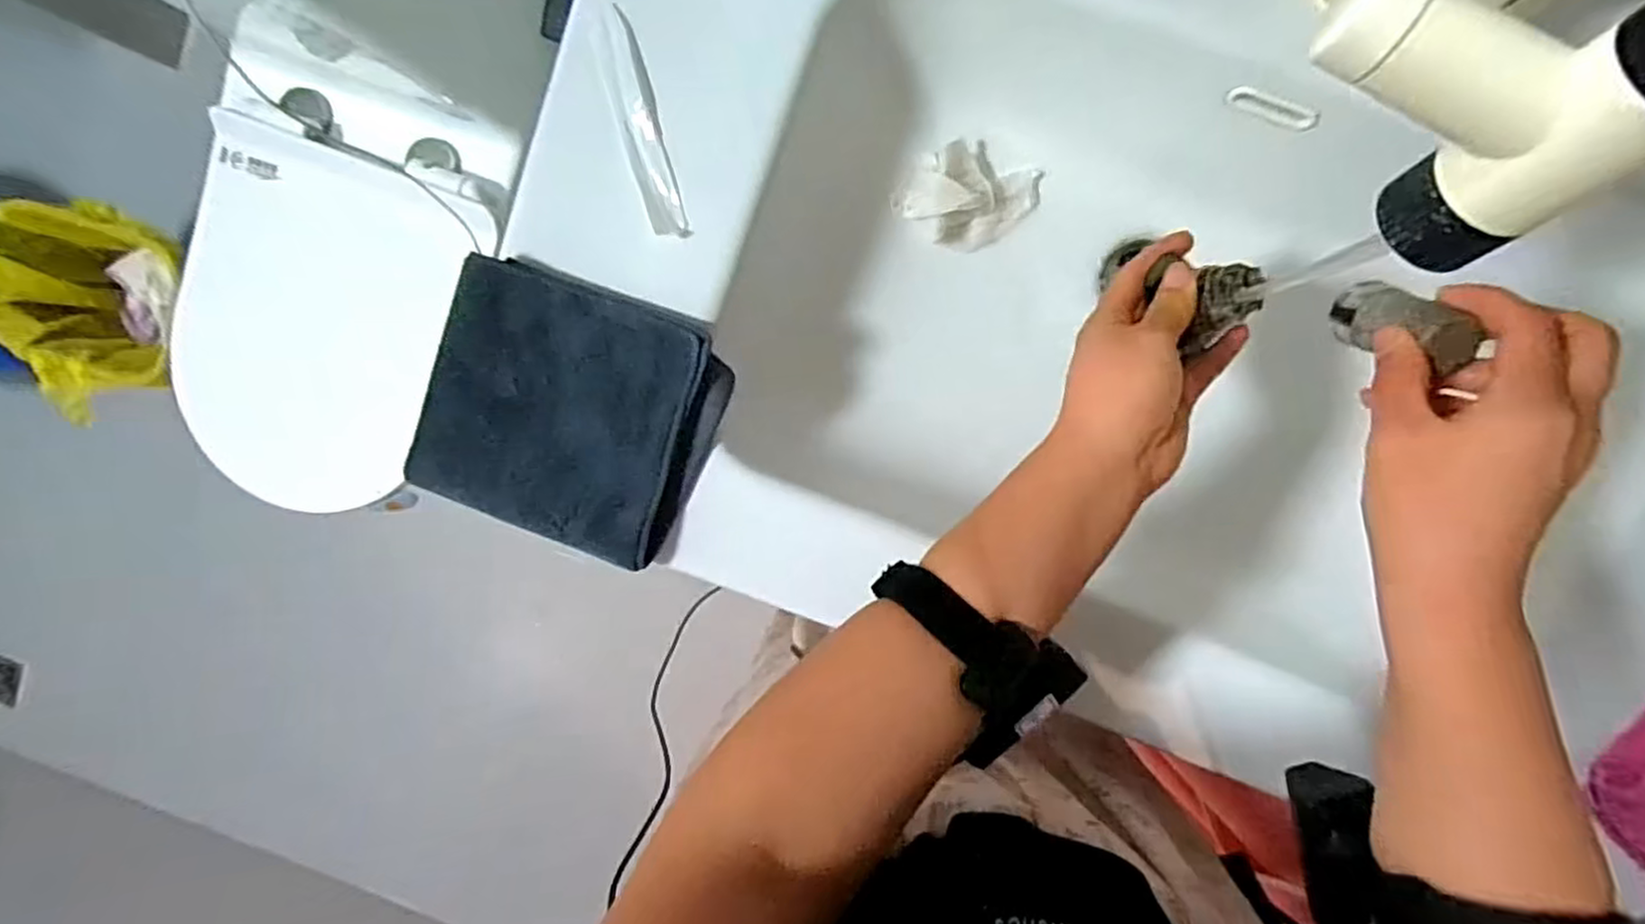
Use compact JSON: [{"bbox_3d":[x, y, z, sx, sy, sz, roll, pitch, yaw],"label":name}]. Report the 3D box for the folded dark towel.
[{"bbox_3d":[-0.148,-0.030,0.429,0.157,0.031,0.146,20,98,1],"label":"folded dark towel"}]

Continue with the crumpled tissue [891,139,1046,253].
[{"bbox_3d":[0.107,-0.192,0.513,0.081,0.037,0.085,39,97,-2],"label":"crumpled tissue"}]

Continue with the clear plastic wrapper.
[{"bbox_3d":[-0.106,-0.195,0.421,0.024,0.005,0.129,-14,96,5],"label":"clear plastic wrapper"}]

